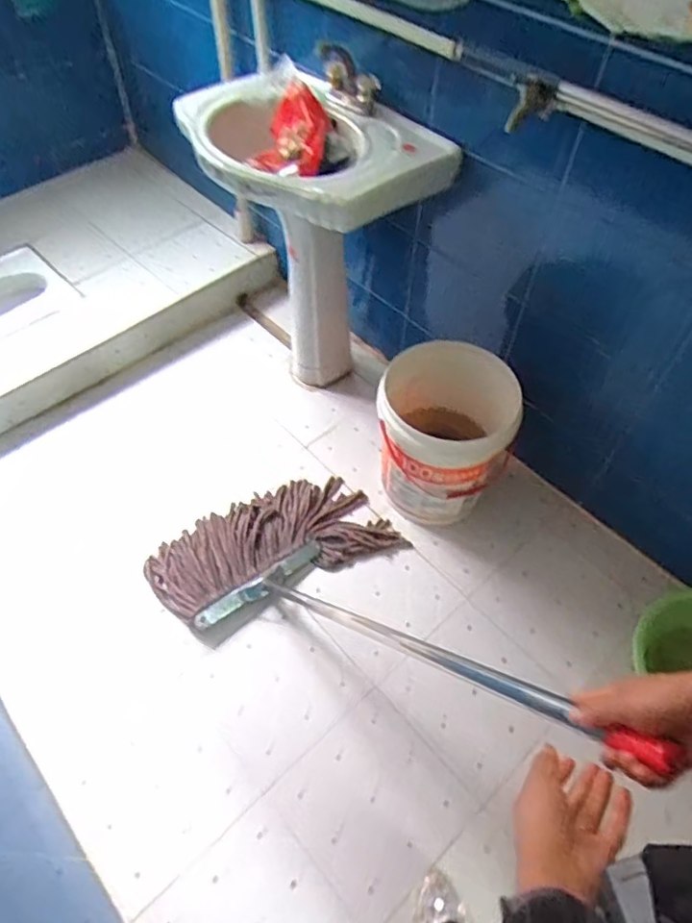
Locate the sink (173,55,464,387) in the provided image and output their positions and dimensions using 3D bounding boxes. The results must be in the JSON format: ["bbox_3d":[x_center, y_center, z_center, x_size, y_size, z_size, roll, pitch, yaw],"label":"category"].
[{"bbox_3d":[-0.117,-0.535,1.567,0.414,0.728,0.636,-38,63,-24],"label":"sink"}]

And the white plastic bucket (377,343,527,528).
[{"bbox_3d":[0.230,-0.056,1.433,0.318,0.375,0.293,0,55,0],"label":"white plastic bucket"}]

